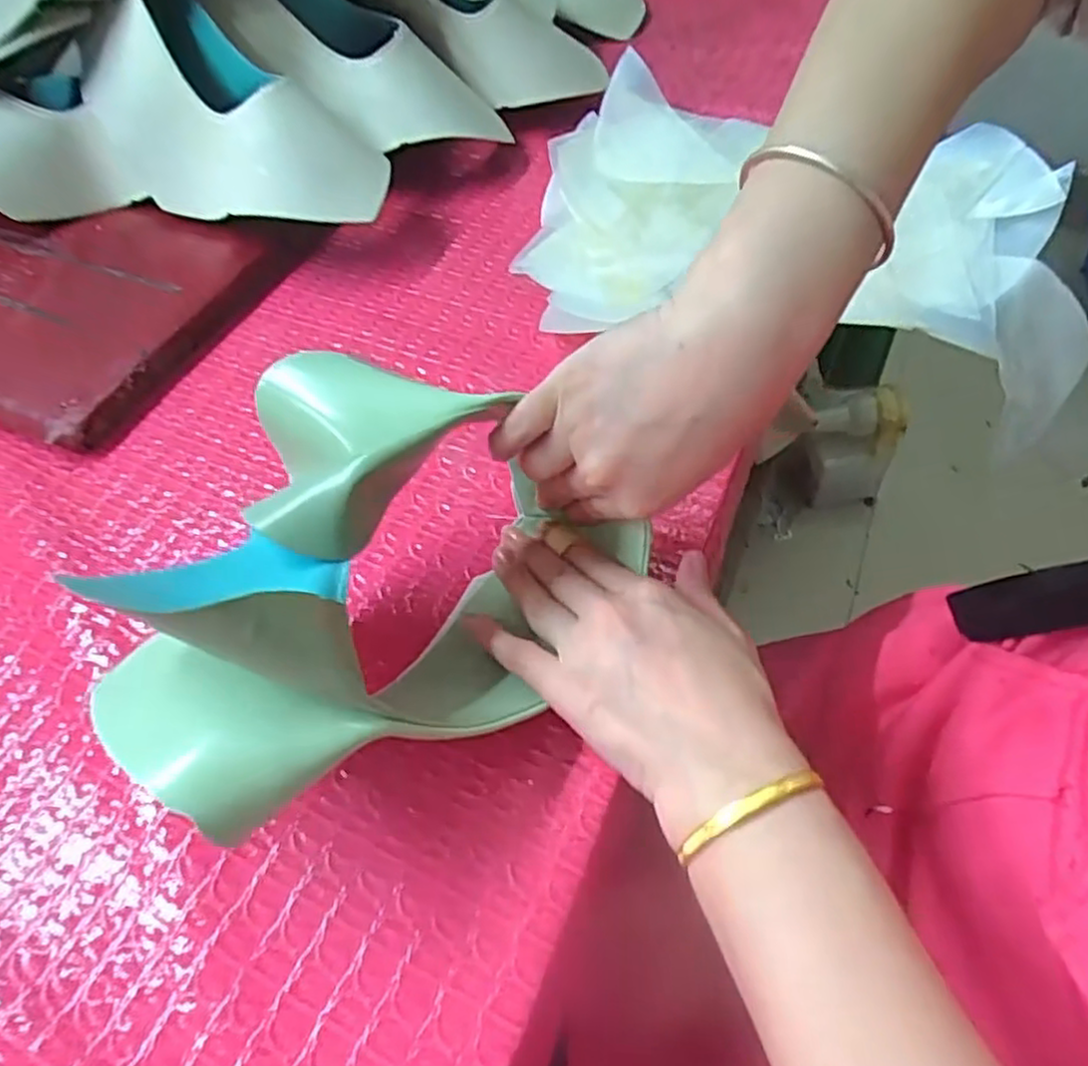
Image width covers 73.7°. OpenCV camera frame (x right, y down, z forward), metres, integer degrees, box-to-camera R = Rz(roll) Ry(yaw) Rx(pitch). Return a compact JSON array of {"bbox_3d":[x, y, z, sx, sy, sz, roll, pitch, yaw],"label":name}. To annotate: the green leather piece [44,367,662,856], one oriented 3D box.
[{"bbox_3d":[-0.063,0.023,0.277,0.133,0.110,0.186,21,59,18],"label":"green leather piece"}]

